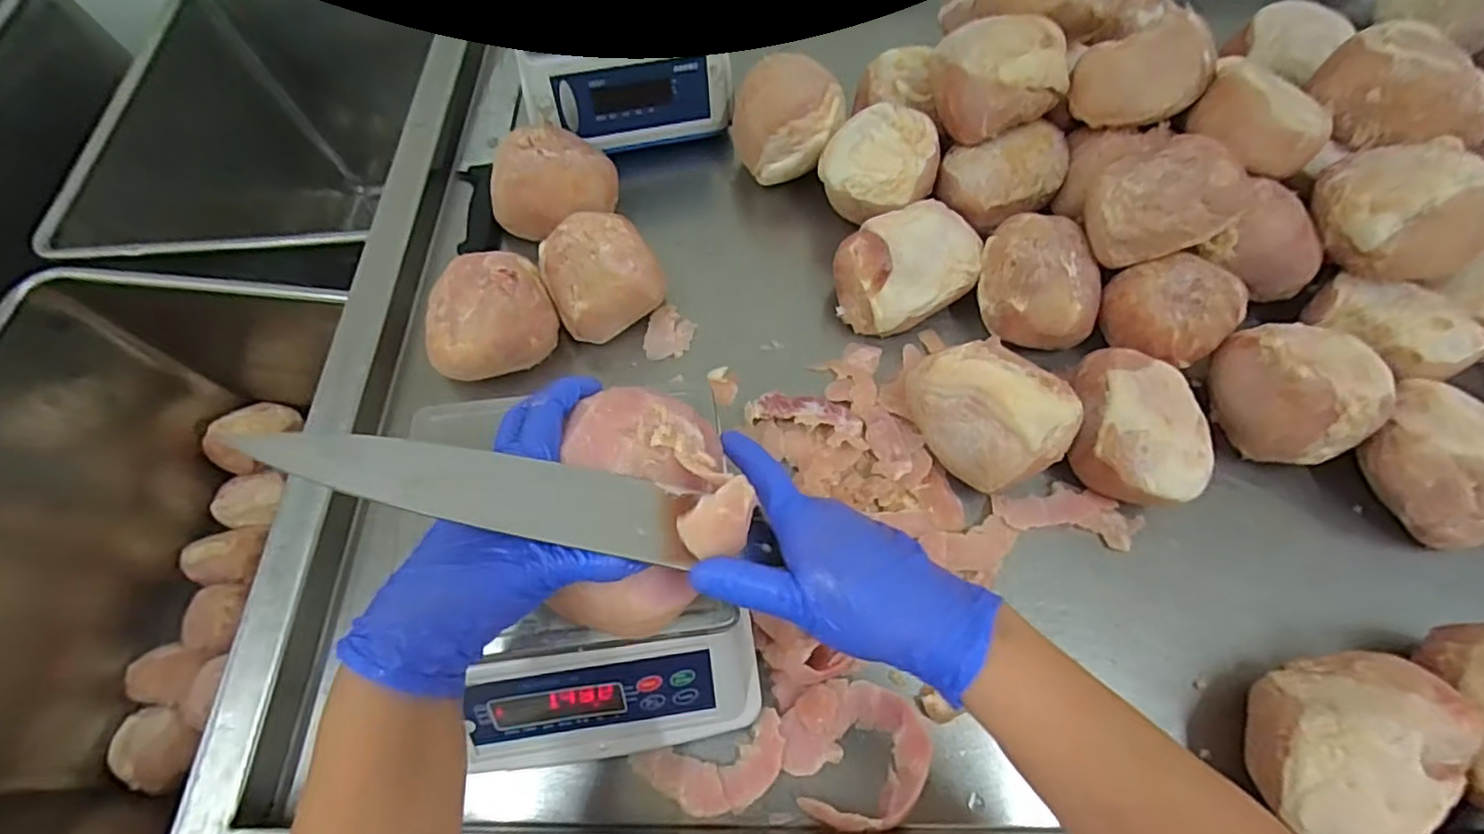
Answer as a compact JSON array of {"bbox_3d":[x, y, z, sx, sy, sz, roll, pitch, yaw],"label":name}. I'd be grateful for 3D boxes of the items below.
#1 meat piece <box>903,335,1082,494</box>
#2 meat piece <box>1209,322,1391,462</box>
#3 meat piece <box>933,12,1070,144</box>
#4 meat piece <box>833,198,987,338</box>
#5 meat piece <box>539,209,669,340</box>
[{"bbox_3d":[0.214,-0.008,0.557,0.101,0.089,0.130,-31,69,-14],"label":"meat piece"},{"bbox_3d":[0.507,-0.026,0.581,0.112,0.084,0.124,-16,66,-8],"label":"meat piece"},{"bbox_3d":[0.264,-0.349,0.667,0.131,0.086,0.109,-19,66,-9],"label":"meat piece"},{"bbox_3d":[0.170,-0.152,0.648,0.155,0.065,0.100,-27,68,-13],"label":"meat piece"},{"bbox_3d":[-0.135,-0.142,0.631,0.110,0.066,0.104,-21,67,-10],"label":"meat piece"}]

